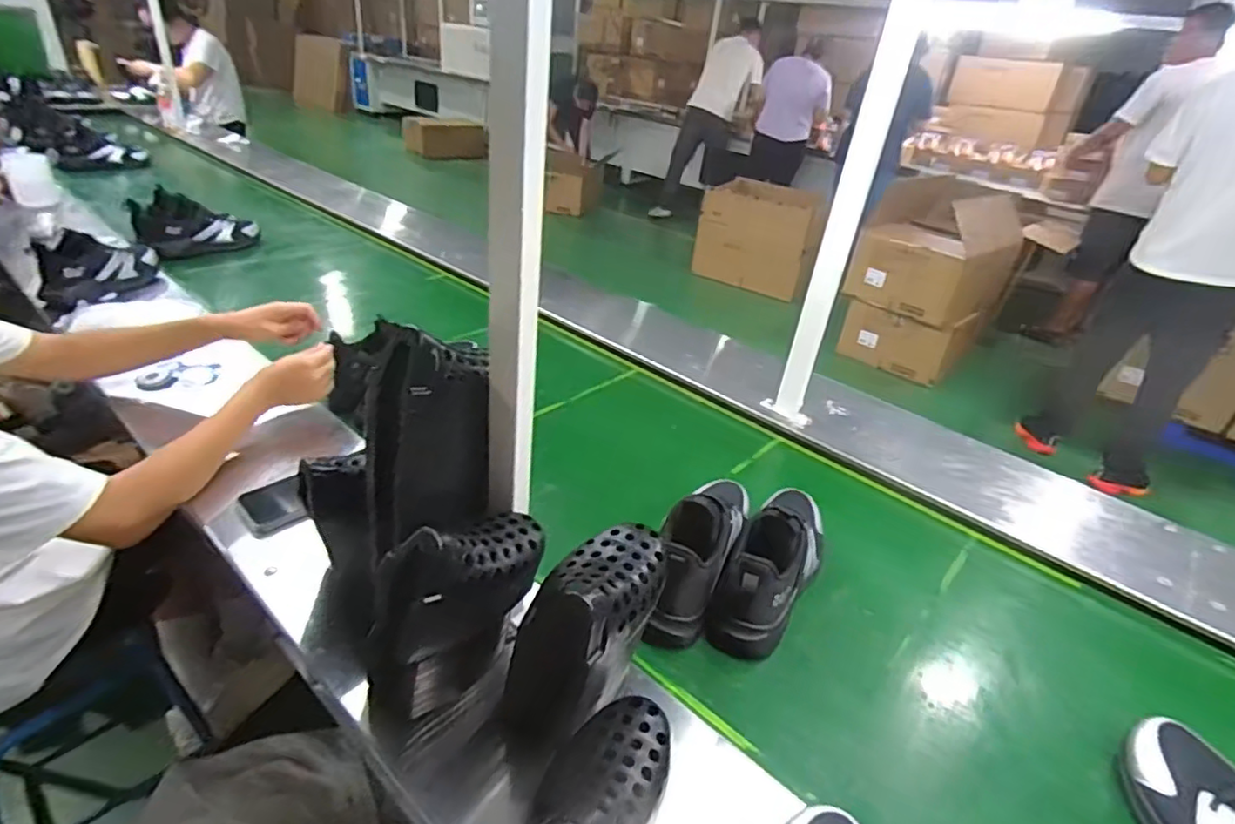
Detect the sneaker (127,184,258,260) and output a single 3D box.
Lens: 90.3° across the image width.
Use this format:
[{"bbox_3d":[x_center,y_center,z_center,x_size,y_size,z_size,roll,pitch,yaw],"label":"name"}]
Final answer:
[{"bbox_3d":[-0.995,-0.442,1.478,0.076,0.137,0.300,16,14,17],"label":"sneaker"}]

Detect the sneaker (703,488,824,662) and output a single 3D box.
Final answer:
[{"bbox_3d":[0.203,0.170,0.762,0.089,0.136,0.271,20,34,23],"label":"sneaker"}]

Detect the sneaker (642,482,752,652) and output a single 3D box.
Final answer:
[{"bbox_3d":[0.107,0.150,0.768,0.085,0.141,0.282,14,32,14],"label":"sneaker"}]

